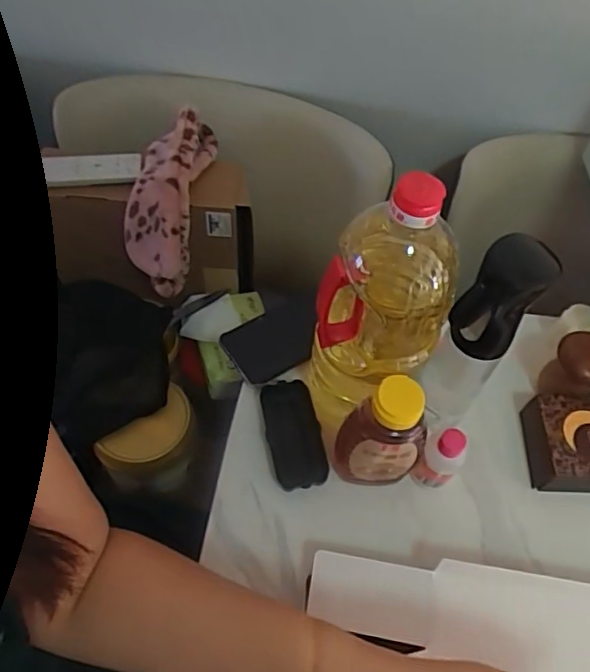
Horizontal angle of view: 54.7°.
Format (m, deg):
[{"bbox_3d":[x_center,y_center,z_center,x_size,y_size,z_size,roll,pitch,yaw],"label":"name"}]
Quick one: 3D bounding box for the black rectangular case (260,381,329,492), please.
[{"bbox_3d":[-0.002,0.099,0.574,0.050,0.030,0.114,-10,59,-10],"label":"black rectangular case"}]

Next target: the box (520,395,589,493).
[{"bbox_3d":[0.284,0.110,0.578,0.098,0.054,0.088,4,58,-1],"label":"box"}]

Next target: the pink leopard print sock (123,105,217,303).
[{"bbox_3d":[-0.157,-0.167,0.704,0.079,0.075,0.221,13,89,5],"label":"pink leopard print sock"}]

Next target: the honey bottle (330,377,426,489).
[{"bbox_3d":[0.079,0.092,0.512,0.074,0.157,0.046,-5,58,-7],"label":"honey bottle"}]

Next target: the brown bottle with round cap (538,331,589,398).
[{"bbox_3d":[0.295,0.037,0.593,0.064,0.065,0.059,1,58,-2],"label":"brown bottle with round cap"}]

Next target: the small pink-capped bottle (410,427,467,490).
[{"bbox_3d":[0.133,0.119,0.538,0.032,0.091,0.033,1,58,-2],"label":"small pink-capped bottle"}]

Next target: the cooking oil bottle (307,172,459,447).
[{"bbox_3d":[0.077,-0.025,0.490,0.099,0.250,0.096,31,61,16],"label":"cooking oil bottle"}]

